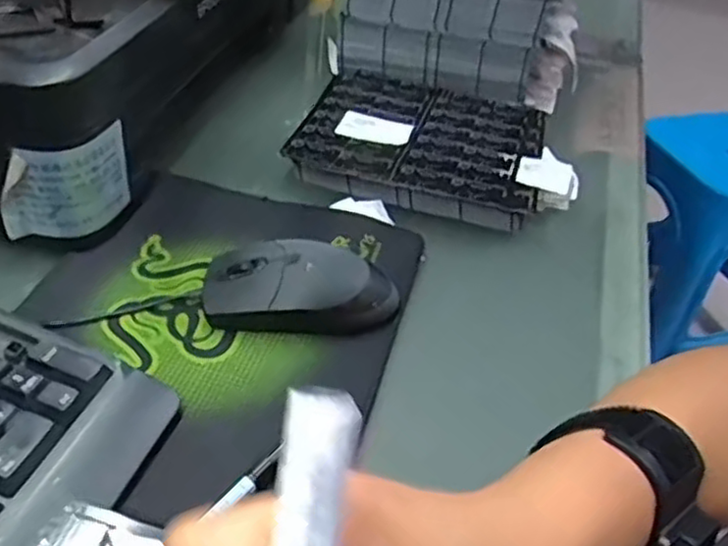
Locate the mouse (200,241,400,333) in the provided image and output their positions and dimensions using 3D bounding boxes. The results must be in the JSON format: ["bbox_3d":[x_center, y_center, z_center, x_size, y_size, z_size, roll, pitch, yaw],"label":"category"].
[{"bbox_3d":[-0.036,0.009,0.421,0.113,0.036,0.057,9,40,2],"label":"mouse"}]

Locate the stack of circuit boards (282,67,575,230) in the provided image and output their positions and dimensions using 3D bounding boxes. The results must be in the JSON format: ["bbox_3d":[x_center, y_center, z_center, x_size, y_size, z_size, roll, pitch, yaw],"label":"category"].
[{"bbox_3d":[0.061,-0.102,0.581,0.208,0.029,0.173,15,41,9],"label":"stack of circuit boards"}]

